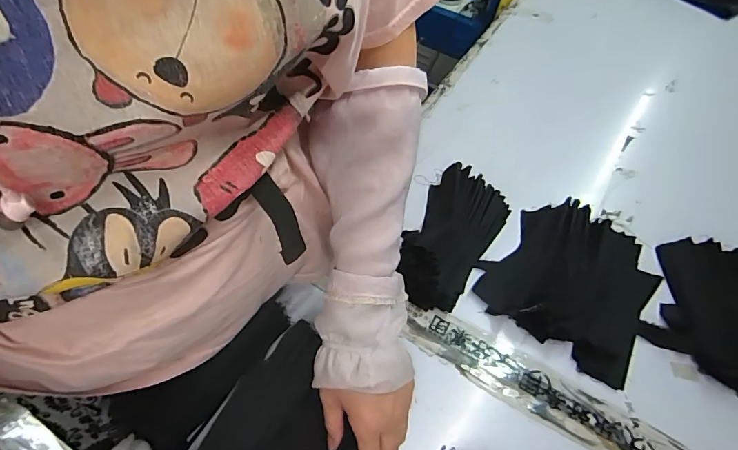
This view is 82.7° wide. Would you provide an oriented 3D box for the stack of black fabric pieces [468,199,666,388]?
[{"bbox_3d":[0.281,0.066,0.576,0.212,0.052,0.207,31,59,18],"label":"stack of black fabric pieces"}]

